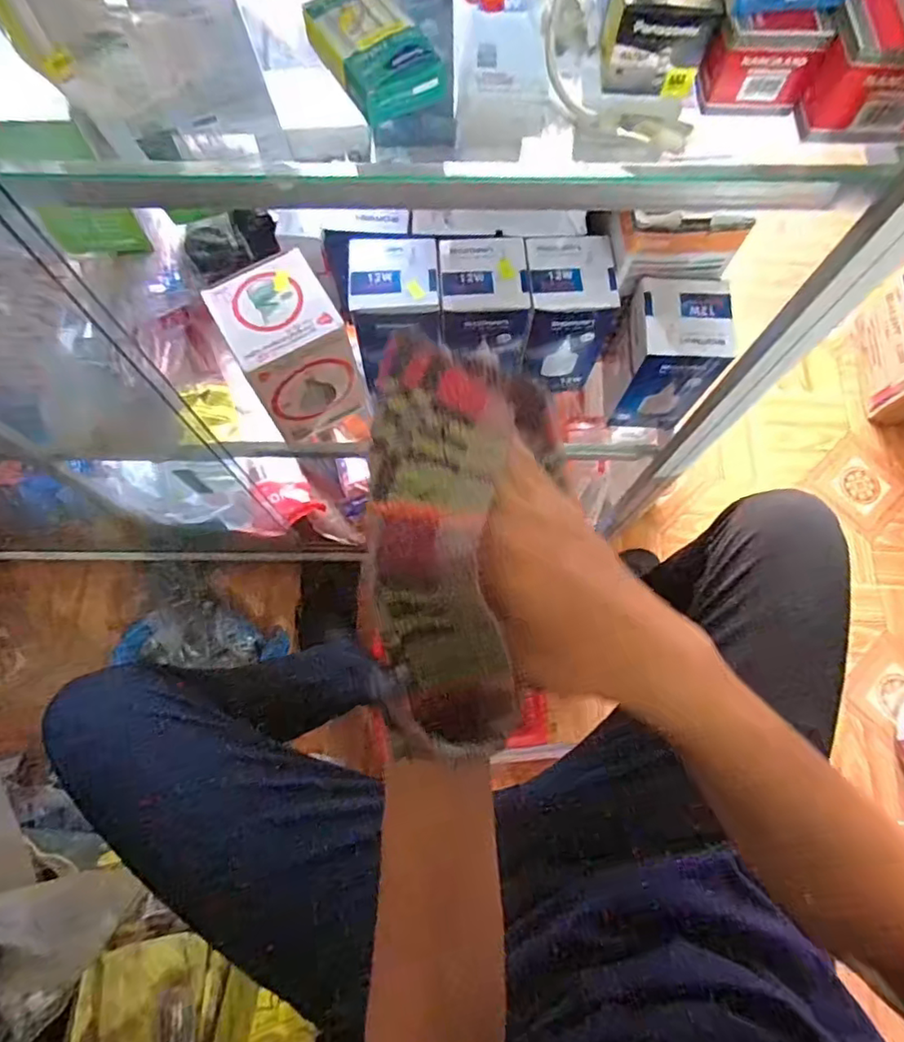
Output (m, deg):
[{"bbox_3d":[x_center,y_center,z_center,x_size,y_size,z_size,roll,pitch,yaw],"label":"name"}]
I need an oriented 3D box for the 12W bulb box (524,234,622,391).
[{"bbox_3d":[0.116,-0.215,0.632,0.089,0.145,0.094,6,73,1],"label":"12W bulb box"}]

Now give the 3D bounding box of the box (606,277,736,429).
[{"bbox_3d":[0.220,-0.173,0.622,0.083,0.157,0.087,-2,73,-1],"label":"box"}]

